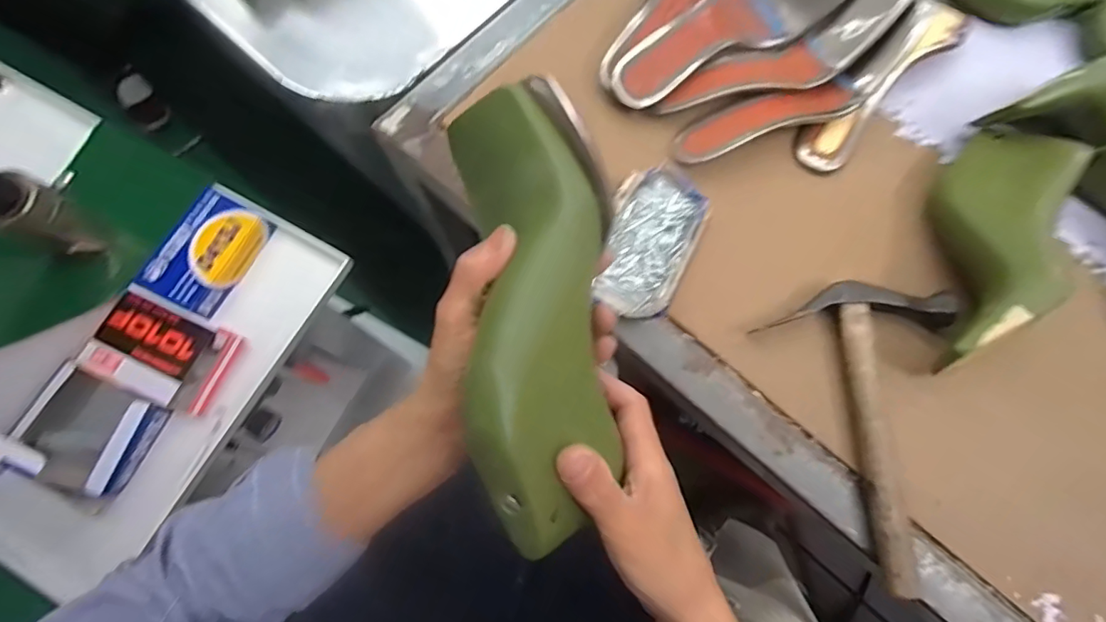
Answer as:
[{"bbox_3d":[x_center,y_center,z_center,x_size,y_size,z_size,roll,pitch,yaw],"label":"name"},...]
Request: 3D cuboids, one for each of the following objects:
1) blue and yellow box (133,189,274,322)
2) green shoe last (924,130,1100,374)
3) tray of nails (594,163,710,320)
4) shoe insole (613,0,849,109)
[{"bbox_3d":[-0.356,-0.059,0.537,0.071,0.035,0.115,26,76,7],"label":"blue and yellow box"},{"bbox_3d":[0.343,-0.055,0.409,0.080,0.076,0.231,31,77,8],"label":"green shoe last"},{"bbox_3d":[0.082,-0.059,0.435,0.071,0.025,0.136,21,75,5],"label":"tray of nails"},{"bbox_3d":[0.158,-0.266,0.474,0.236,0.067,0.078,-26,76,-7],"label":"shoe insole"}]

